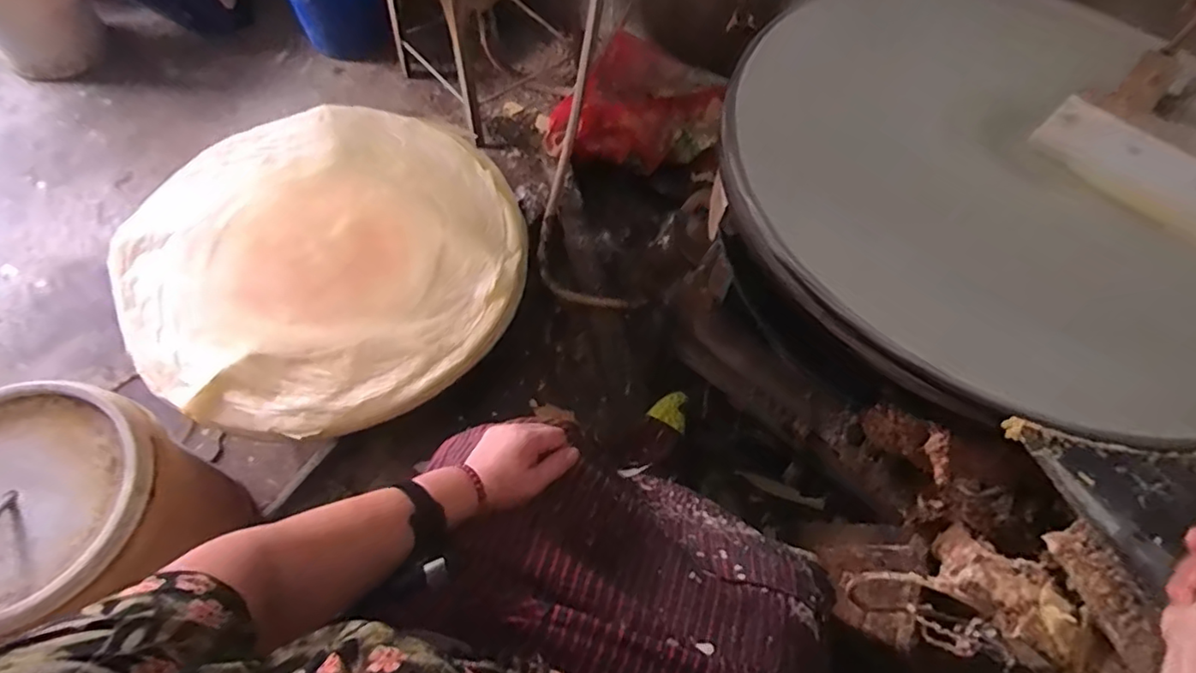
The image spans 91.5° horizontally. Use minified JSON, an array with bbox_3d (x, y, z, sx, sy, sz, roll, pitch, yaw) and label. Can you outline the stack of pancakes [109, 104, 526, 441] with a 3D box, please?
[{"bbox_3d":[-0.513,-0.156,1.101,0.680,0.065,0.718,-36,69,-20],"label":"stack of pancakes"}]

